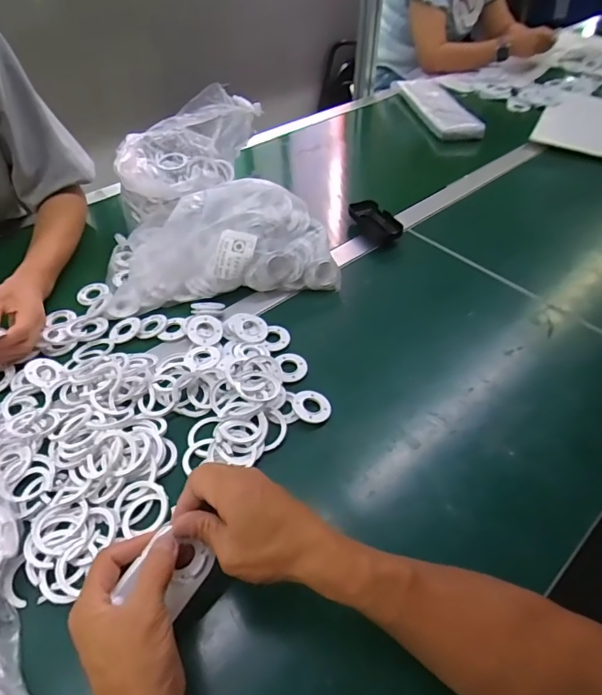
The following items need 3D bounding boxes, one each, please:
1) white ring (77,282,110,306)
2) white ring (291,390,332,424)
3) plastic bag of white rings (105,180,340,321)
[{"bbox_3d":[-0.302,-0.078,0.670,0.045,0.012,0.046,-15,48,-13],"label":"white ring"},{"bbox_3d":[0.012,0.066,0.526,0.044,0.010,0.042,2,49,-2],"label":"white ring"},{"bbox_3d":[-0.129,-0.170,0.675,0.317,0.090,0.220,-12,51,-14],"label":"plastic bag of white rings"}]

